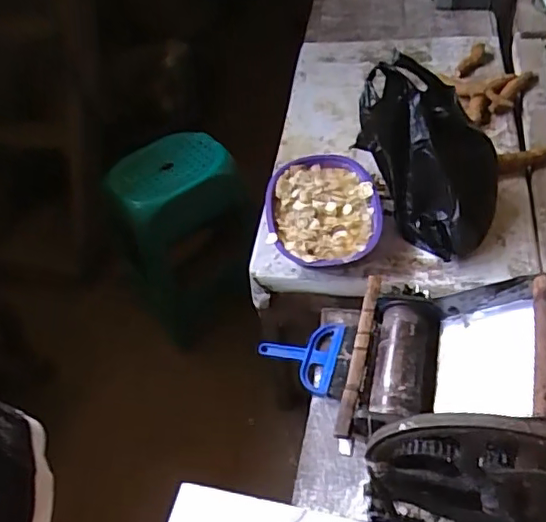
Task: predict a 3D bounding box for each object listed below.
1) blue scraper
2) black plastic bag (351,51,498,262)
[{"bbox_3d":[0.042,0.157,0.951,0.133,0.024,0.130,9,52,13],"label":"blue scraper"},{"bbox_3d":[0.297,-0.192,1.052,0.187,0.248,0.275,-28,54,-17],"label":"black plastic bag"}]

